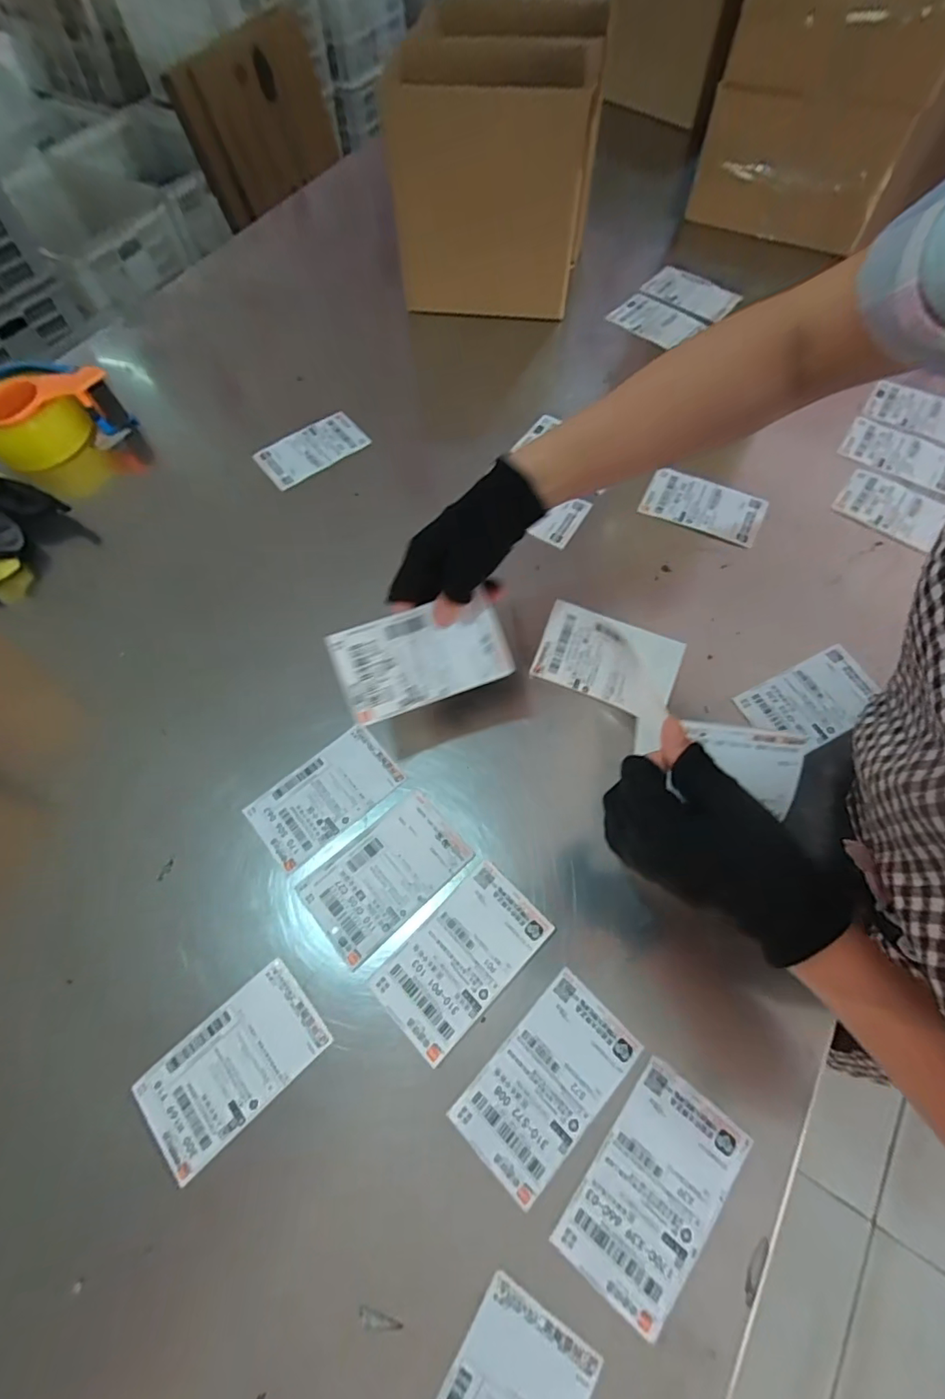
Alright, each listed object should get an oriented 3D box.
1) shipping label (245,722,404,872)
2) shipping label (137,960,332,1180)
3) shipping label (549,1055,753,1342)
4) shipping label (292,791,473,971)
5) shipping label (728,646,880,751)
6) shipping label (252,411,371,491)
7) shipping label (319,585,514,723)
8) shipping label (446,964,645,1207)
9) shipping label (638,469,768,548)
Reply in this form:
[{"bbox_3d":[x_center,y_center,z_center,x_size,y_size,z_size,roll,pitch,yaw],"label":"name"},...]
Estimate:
[{"bbox_3d":[-0.135,0.087,0.476,0.131,0.005,0.075,-38,70,-17],"label":"shipping label"},{"bbox_3d":[-0.180,0.274,0.386,0.129,0.004,0.073,-40,70,-16],"label":"shipping label"},{"bbox_3d":[0.125,0.335,0.354,0.075,0.005,0.133,37,71,16],"label":"shipping label"},{"bbox_3d":[-0.074,0.149,0.443,0.133,0.008,0.082,-38,70,-15],"label":"shipping label"},{"bbox_3d":[0.326,0.001,0.496,0.127,0.006,0.074,-26,64,-7],"label":"shipping label"},{"bbox_3d":[-0.207,-0.323,0.666,0.132,0.009,0.072,-34,74,-15],"label":"shipping label"},{"bbox_3d":[-0.040,-0.035,0.412,0.131,0.010,0.075,-20,102,-6],"label":"shipping label"},{"bbox_3d":[0.055,0.279,0.380,0.132,0.004,0.075,-42,71,-16],"label":"shipping label"},{"bbox_3d":[0.269,-0.227,0.602,0.132,0.008,0.071,25,68,12],"label":"shipping label"}]

